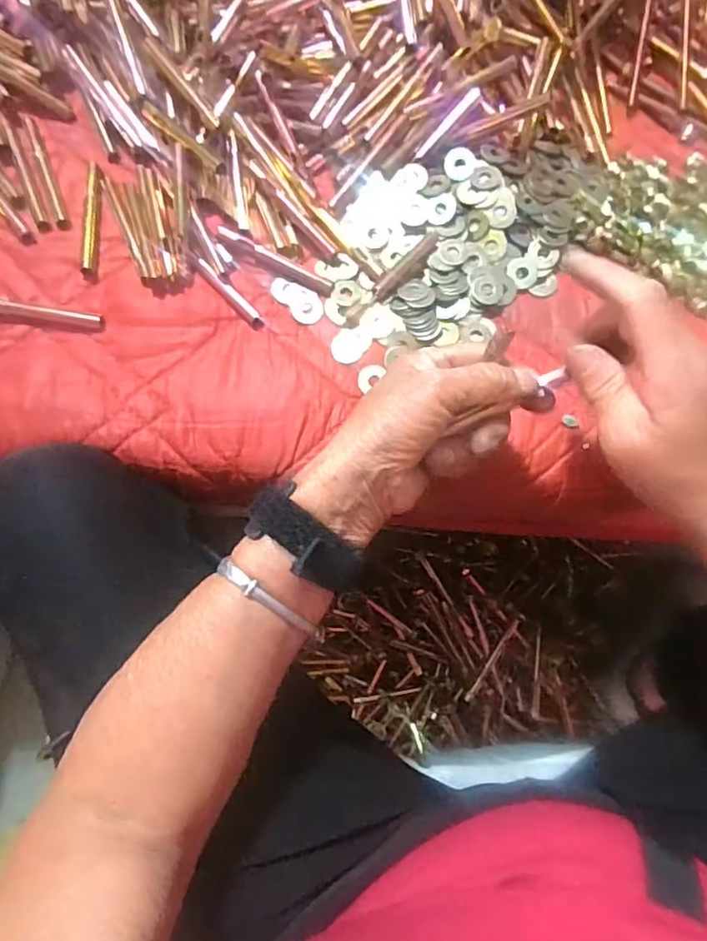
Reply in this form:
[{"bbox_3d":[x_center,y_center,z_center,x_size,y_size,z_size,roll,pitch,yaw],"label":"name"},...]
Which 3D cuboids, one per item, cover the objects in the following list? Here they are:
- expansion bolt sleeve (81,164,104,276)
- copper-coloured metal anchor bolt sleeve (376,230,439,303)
[{"bbox_3d":[-0.183,-0.179,0.408,0.011,0.006,0.086,-3,76,-2],"label":"expansion bolt sleeve"},{"bbox_3d":[0.037,-0.141,0.402,0.013,0.007,0.063,43,79,9],"label":"copper-coloured metal anchor bolt sleeve"}]

